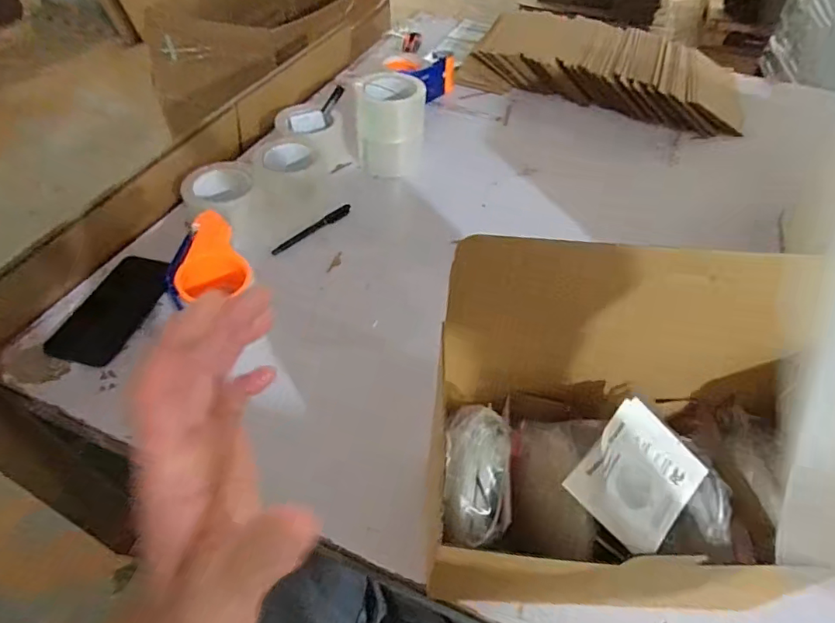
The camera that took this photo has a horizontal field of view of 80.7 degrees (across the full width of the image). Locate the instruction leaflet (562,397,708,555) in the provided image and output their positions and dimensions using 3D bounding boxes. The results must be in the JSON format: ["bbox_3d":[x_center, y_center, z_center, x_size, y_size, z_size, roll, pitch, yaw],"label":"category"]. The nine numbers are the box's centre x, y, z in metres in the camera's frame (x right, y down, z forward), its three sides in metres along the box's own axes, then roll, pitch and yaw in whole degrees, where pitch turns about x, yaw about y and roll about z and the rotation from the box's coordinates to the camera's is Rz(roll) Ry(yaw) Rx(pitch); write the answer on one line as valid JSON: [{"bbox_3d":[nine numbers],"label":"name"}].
[{"bbox_3d":[0.146,0.109,0.327,0.071,0.008,0.081,46,68,3],"label":"instruction leaflet"}]

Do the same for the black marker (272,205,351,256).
[{"bbox_3d":[-0.147,-0.116,0.690,0.015,0.011,0.133,35,57,26],"label":"black marker"}]

